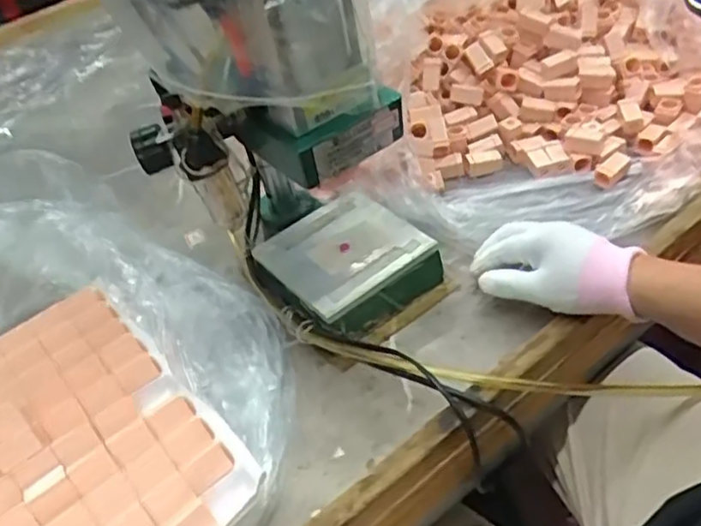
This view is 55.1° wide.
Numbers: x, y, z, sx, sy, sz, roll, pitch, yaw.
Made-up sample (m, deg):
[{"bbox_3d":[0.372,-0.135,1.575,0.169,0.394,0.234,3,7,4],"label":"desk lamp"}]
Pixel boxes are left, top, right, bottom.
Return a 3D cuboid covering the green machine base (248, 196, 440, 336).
[{"bbox_3d":[-0.003,-0.001,0.604,0.121,0.044,0.129,-33,46,-21],"label":"green machine base"}]

